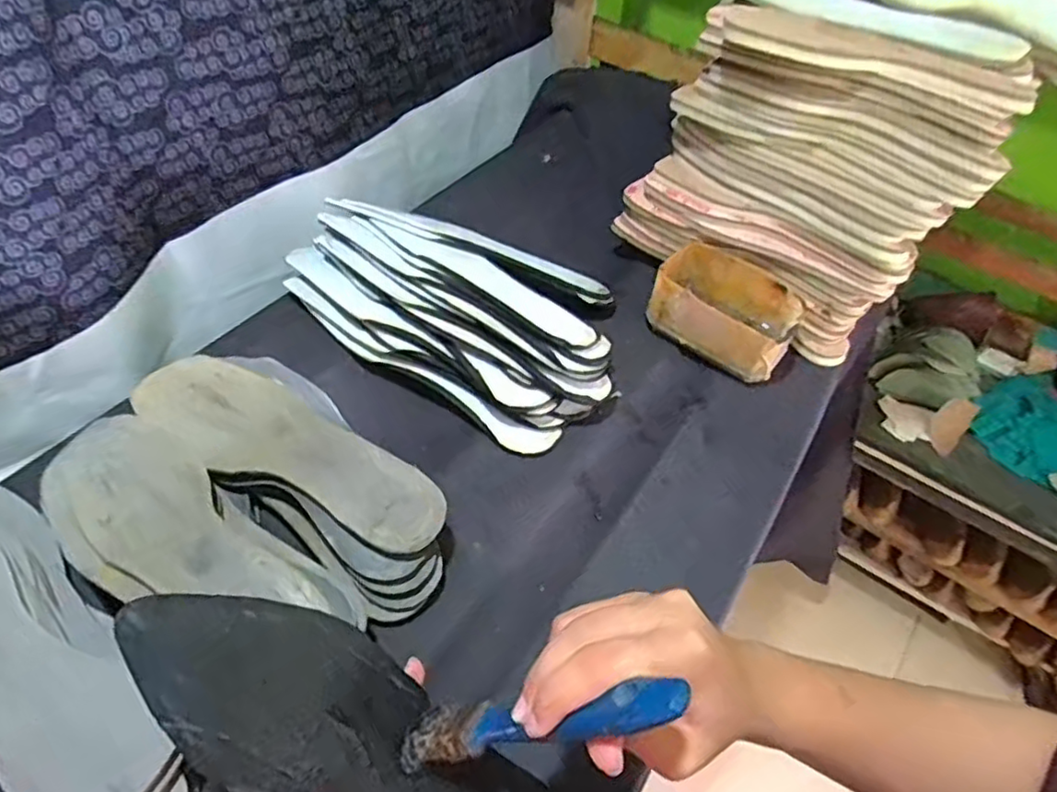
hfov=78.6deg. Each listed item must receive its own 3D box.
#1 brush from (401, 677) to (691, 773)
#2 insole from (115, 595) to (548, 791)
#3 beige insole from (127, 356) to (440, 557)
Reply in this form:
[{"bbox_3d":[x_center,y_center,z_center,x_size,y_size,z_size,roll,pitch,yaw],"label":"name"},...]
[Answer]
[{"bbox_3d":[-0.003,0.136,0.271,0.013,0.159,0.026,34,44,-26],"label":"brush"},{"bbox_3d":[-0.074,0.169,0.309,0.246,0.009,0.074,40,51,-13],"label":"insole"},{"bbox_3d":[-0.168,0.037,0.445,0.247,0.018,0.075,30,54,19],"label":"beige insole"}]

